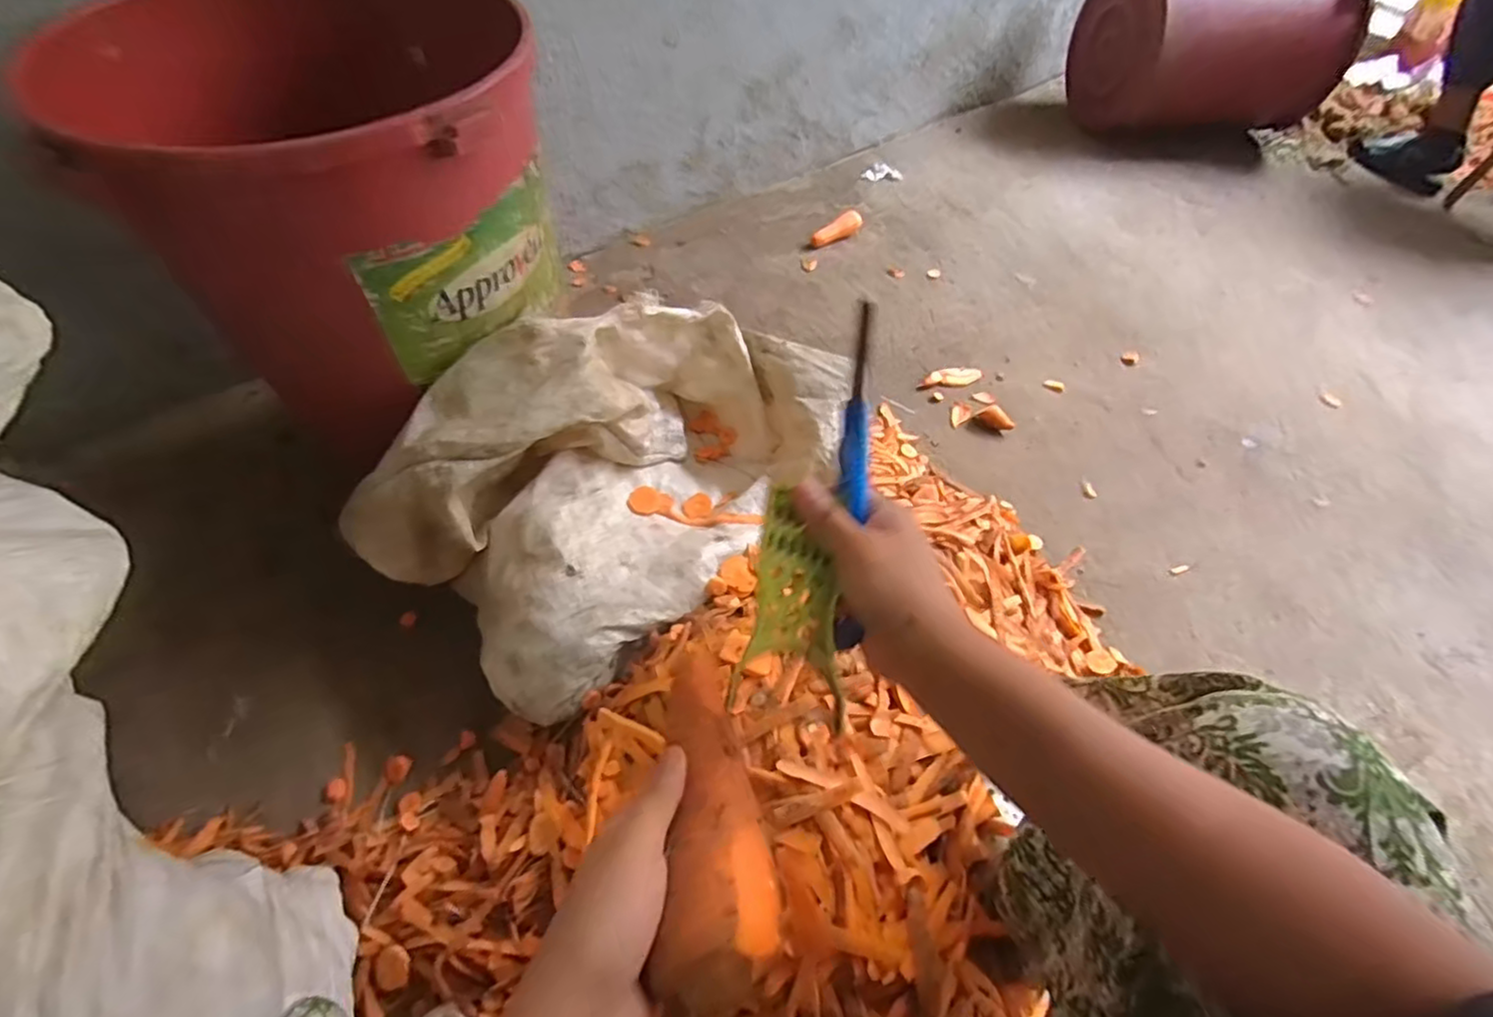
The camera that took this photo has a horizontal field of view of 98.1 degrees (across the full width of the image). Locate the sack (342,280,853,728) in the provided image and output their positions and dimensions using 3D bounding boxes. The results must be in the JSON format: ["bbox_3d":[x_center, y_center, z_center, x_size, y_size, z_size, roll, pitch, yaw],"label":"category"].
[{"bbox_3d":[-0.123,-0.057,0.751,0.574,0.214,0.315,-34,63,-25],"label":"sack"}]

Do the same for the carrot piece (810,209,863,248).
[{"bbox_3d":[0.192,-0.592,1.380,0.140,0.038,0.042,-31,62,-25],"label":"carrot piece"}]

